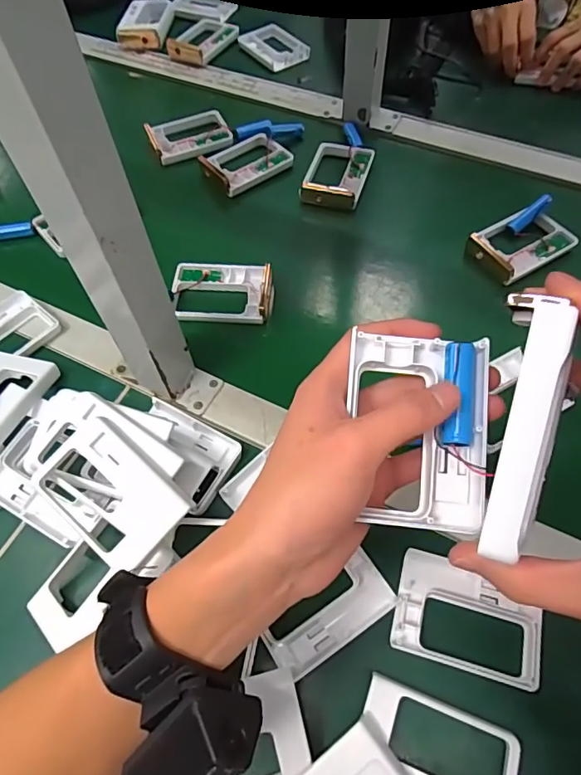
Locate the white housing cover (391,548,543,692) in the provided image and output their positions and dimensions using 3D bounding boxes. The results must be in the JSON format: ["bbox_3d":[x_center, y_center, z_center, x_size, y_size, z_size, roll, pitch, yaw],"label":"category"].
[{"bbox_3d":[0.120,0.156,0.346,0.093,0.014,0.068,14,61,10],"label":"white housing cover"}]

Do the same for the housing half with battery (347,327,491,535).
[{"bbox_3d":[0.062,0.019,0.241,0.064,0.017,0.092,2,73,7],"label":"housing half with battery"}]

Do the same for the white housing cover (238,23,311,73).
[{"bbox_3d":[-0.026,-0.497,0.738,0.073,0.013,0.102,-32,63,-16],"label":"white housing cover"}]

